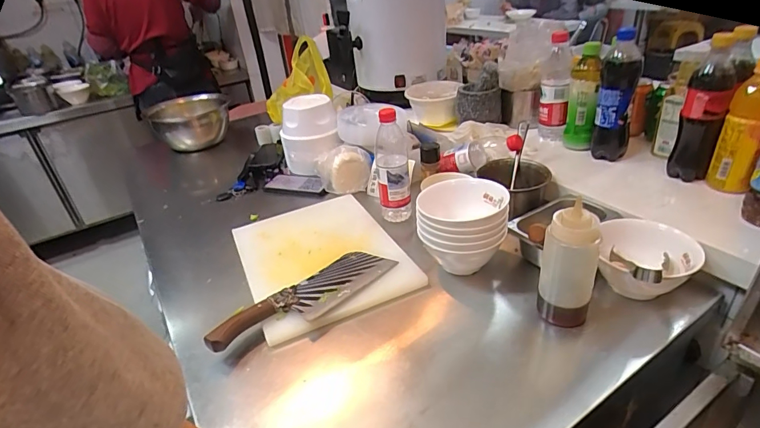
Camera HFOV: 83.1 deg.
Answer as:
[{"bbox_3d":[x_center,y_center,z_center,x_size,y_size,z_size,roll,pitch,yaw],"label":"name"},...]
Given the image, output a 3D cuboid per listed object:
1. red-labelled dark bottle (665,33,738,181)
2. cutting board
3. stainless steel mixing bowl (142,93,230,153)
[{"bbox_3d":[0.581,-0.181,0.771,0.065,0.243,0.067,16,38,33],"label":"red-labelled dark bottle"},{"bbox_3d":[-0.114,0.067,0.791,0.262,0.019,0.358,-18,33,-18],"label":"cutting board"},{"bbox_3d":[-0.635,-0.312,1.457,0.255,0.136,0.200,-19,33,-20],"label":"stainless steel mixing bowl"}]

